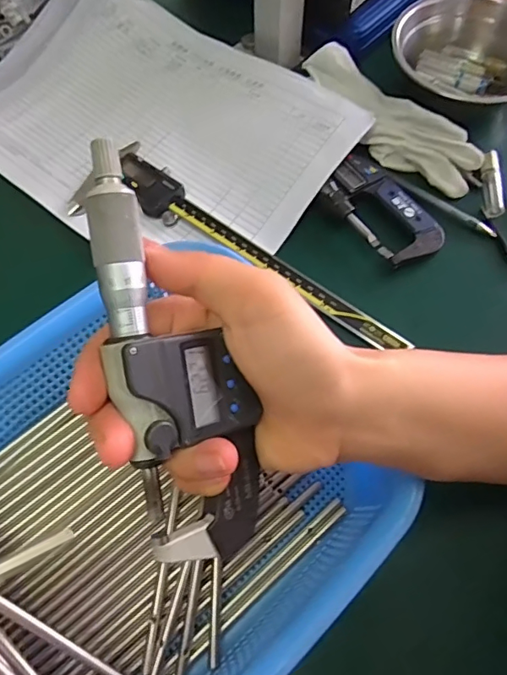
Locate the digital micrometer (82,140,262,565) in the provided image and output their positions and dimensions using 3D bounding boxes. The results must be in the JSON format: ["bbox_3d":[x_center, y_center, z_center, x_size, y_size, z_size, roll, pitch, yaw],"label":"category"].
[{"bbox_3d":[-0.031,0.011,0.191,0.049,0.028,0.158,-20,101,-9],"label":"digital micrometer"}]

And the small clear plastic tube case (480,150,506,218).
[{"bbox_3d":[0.190,-0.123,0.410,0.015,0.011,0.056,4,65,1],"label":"small clear plastic tube case"}]

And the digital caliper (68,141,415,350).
[{"bbox_3d":[-0.022,-0.055,0.376,0.268,0.013,0.077,40,71,16],"label":"digital caliper"}]

